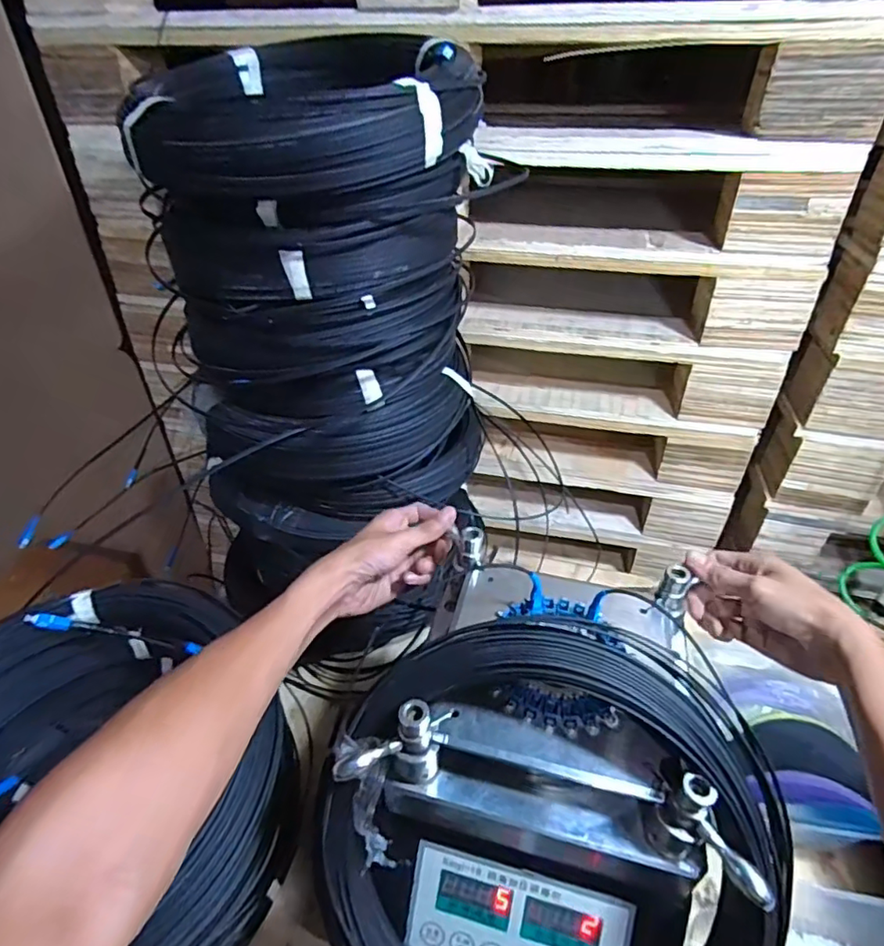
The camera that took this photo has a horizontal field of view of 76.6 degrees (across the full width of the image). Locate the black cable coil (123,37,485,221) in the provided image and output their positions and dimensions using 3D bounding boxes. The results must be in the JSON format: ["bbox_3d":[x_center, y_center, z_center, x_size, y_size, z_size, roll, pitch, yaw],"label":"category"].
[{"bbox_3d":[-0.137,-0.331,0.532,0.290,0.120,0.307,0,37,0],"label":"black cable coil"}]

